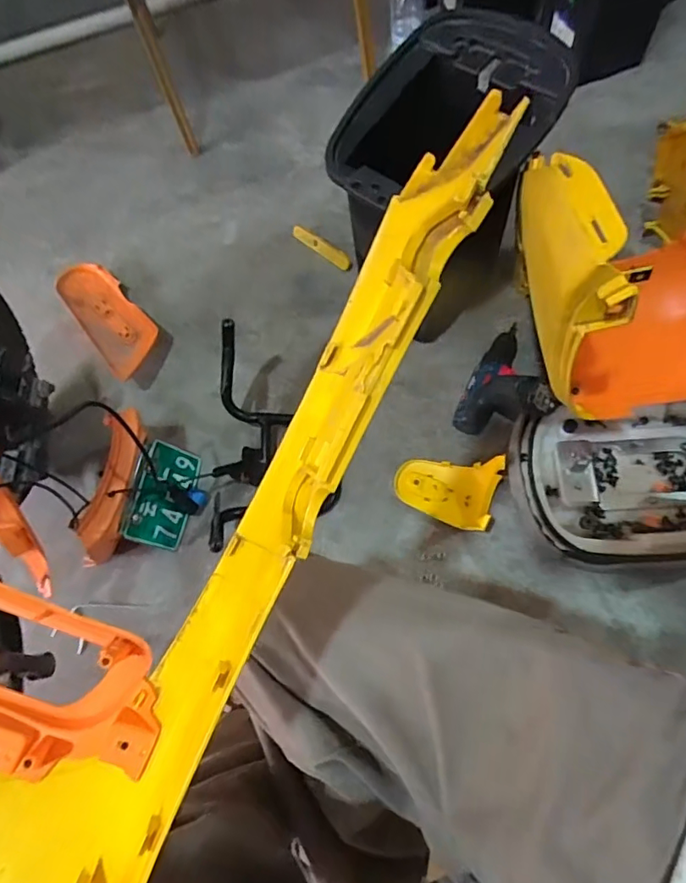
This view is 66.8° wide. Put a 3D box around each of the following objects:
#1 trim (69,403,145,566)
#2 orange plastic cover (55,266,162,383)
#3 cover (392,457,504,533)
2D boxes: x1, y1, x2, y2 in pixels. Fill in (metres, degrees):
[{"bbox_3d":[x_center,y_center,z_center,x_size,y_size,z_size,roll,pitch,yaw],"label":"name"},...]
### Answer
[{"bbox_3d":[-0.321,0.051,0.740,0.058,0.077,0.230,1,68,7],"label":"trim"},{"bbox_3d":[-0.447,-0.241,1.000,0.110,0.043,0.312,-39,69,-9],"label":"orange plastic cover"},{"bbox_3d":[0.152,0.067,0.784,0.149,0.099,0.107,17,71,13],"label":"cover"}]

